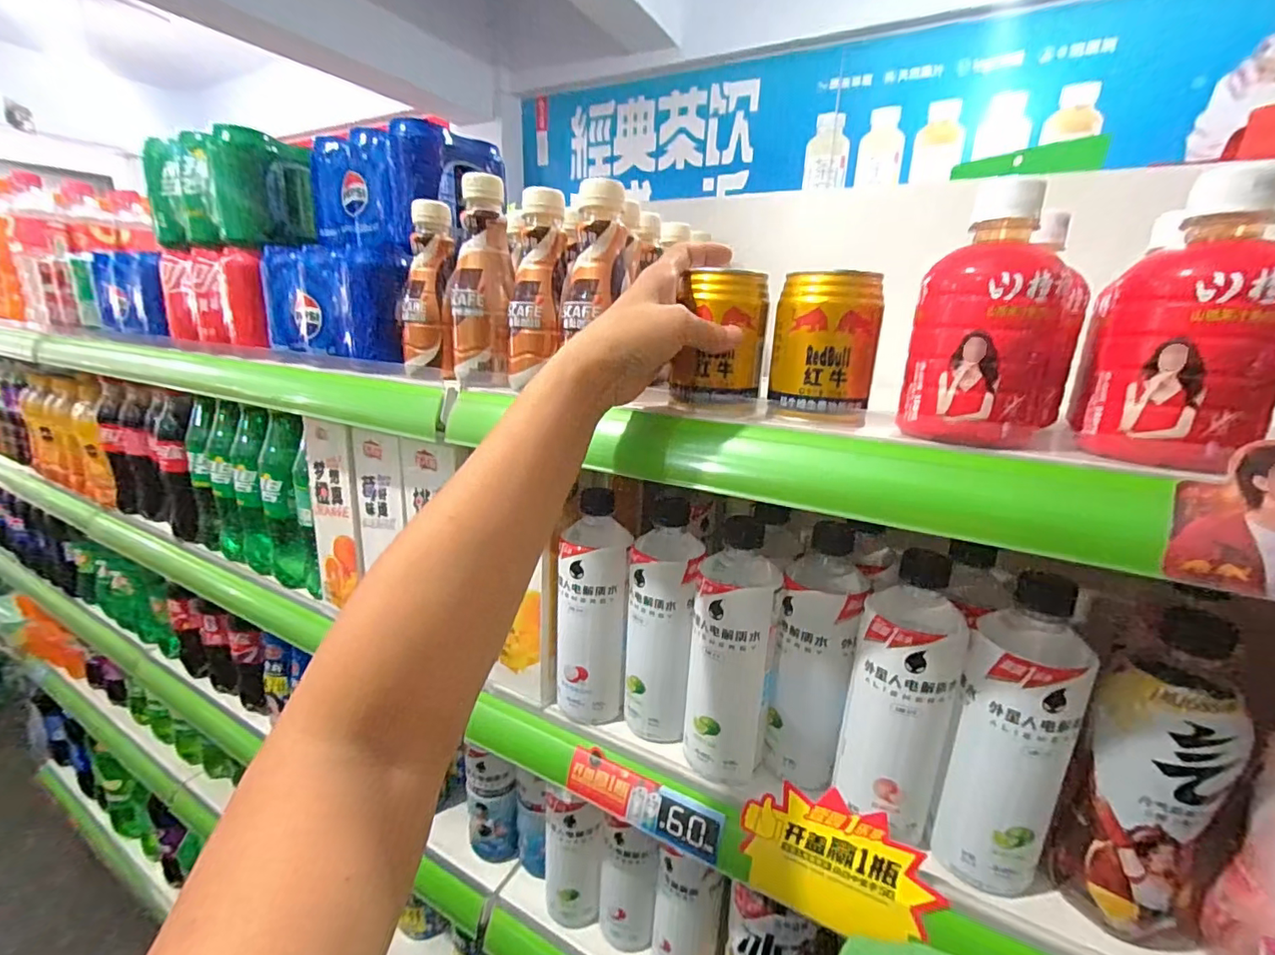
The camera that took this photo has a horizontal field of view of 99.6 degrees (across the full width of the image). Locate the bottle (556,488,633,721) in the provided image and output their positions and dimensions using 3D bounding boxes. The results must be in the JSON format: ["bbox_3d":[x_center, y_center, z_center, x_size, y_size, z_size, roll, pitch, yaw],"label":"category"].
[{"bbox_3d":[-0.039,0.126,0.486,0.066,0.186,0.062,-4,19,-17],"label":"bottle"}]

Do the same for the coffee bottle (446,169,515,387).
[{"bbox_3d":[-0.130,-0.159,0.448,0.053,0.155,0.062,-4,19,-17],"label":"coffee bottle"}]

